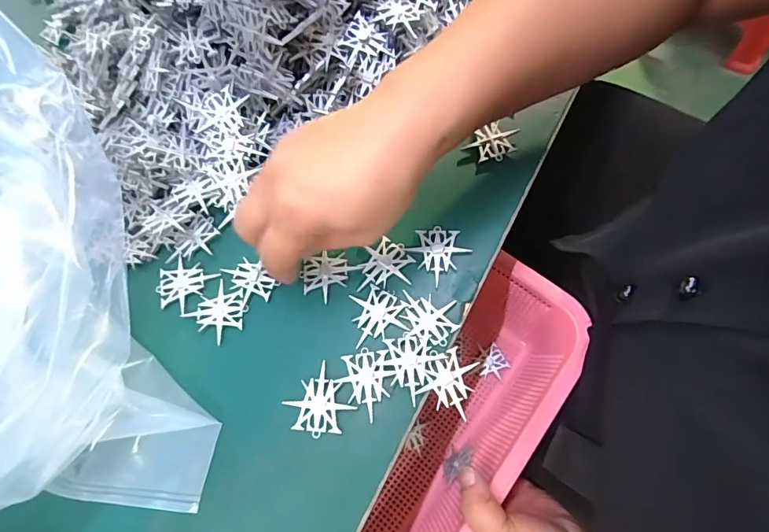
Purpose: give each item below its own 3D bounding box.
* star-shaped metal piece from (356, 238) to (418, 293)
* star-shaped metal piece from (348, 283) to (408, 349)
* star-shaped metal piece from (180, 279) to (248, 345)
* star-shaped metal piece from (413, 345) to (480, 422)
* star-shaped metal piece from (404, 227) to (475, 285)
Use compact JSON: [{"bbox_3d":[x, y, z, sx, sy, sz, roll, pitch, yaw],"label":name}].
[{"bbox_3d":[0.002,-0.003,0.283,0.031,0.004,0.032,2,68,3],"label":"star-shaped metal piece"},{"bbox_3d":[-0.004,0.027,0.271,0.032,0.004,0.032,-19,67,-5],"label":"star-shaped metal piece"},{"bbox_3d":[-0.104,0.028,0.279,0.033,0.004,0.035,38,74,17],"label":"star-shaped metal piece"},{"bbox_3d":[0.038,0.065,0.254,0.027,0.005,0.034,19,69,11],"label":"star-shaped metal piece"},{"bbox_3d":[0.034,-0.011,0.285,0.034,0.004,0.033,-37,70,-12],"label":"star-shaped metal piece"}]

